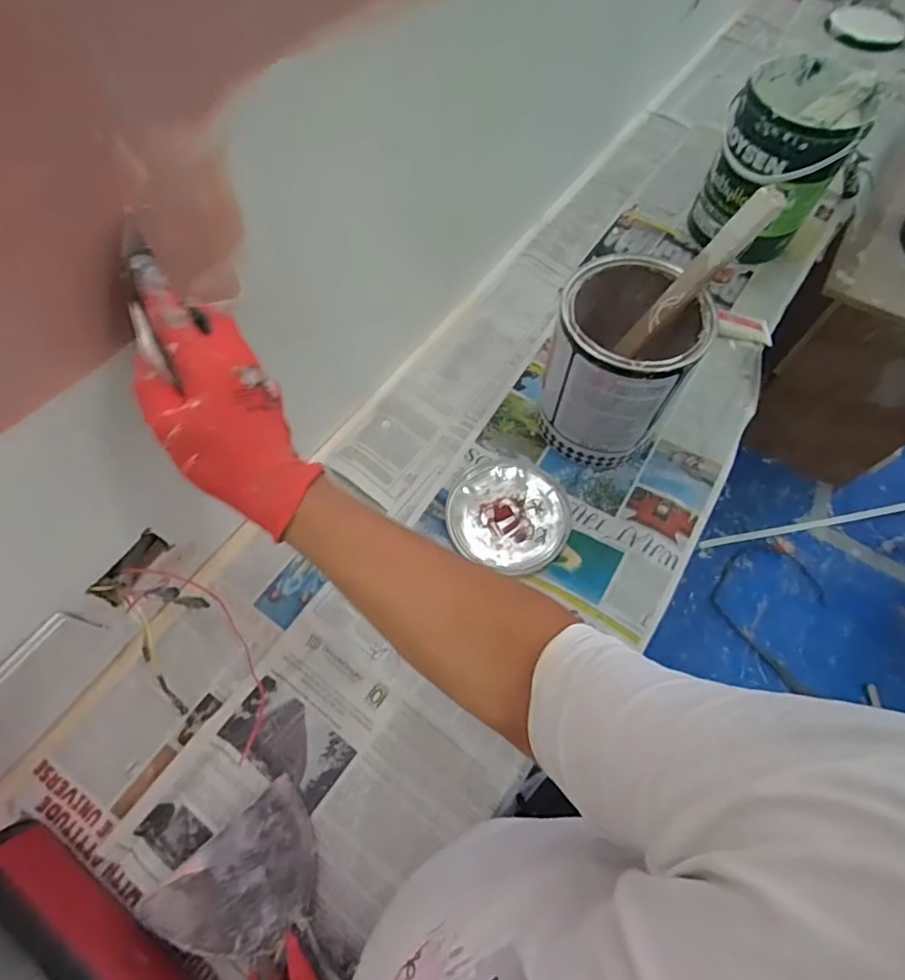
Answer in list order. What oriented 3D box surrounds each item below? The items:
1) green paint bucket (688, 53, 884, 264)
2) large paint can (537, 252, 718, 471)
[{"bbox_3d":[0.482,-0.487,0.832,0.164,0.228,0.173,0,64,0],"label":"green paint bucket"},{"bbox_3d":[0.196,-0.147,0.665,0.150,0.206,0.161,0,64,0],"label":"large paint can"}]

